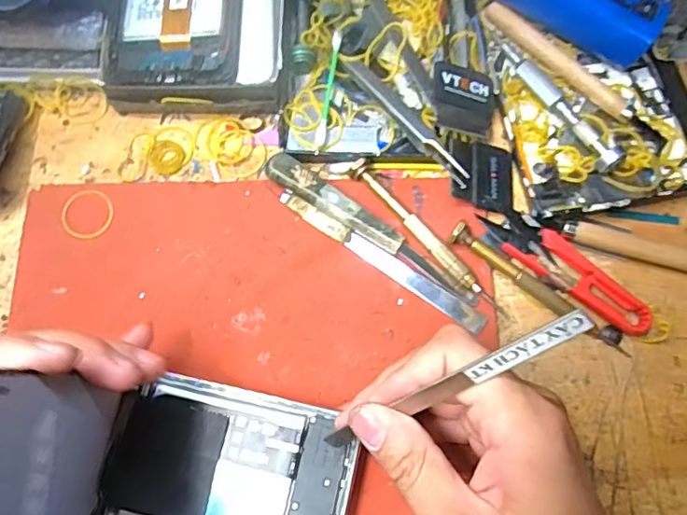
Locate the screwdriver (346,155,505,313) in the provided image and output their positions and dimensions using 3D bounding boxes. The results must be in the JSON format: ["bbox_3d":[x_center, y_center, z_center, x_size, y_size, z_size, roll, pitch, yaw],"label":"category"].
[{"bbox_3d":[0.045,-0.011,0.292,0.011,0.012,0.109,-42,79,-11],"label":"screwdriver"}]

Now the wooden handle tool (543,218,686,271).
[{"bbox_3d":[0.163,-0.002,0.291,0.113,0.016,0.012,13,75,3],"label":"wooden handle tool"}]

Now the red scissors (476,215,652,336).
[{"bbox_3d":[0.118,0.006,0.291,0.099,0.010,0.023,35,77,9],"label":"red scissors"}]

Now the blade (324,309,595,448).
[{"bbox_3d":[0.038,0.053,0.214,0.129,0.006,0.008,-39,74,35],"label":"blade"}]

